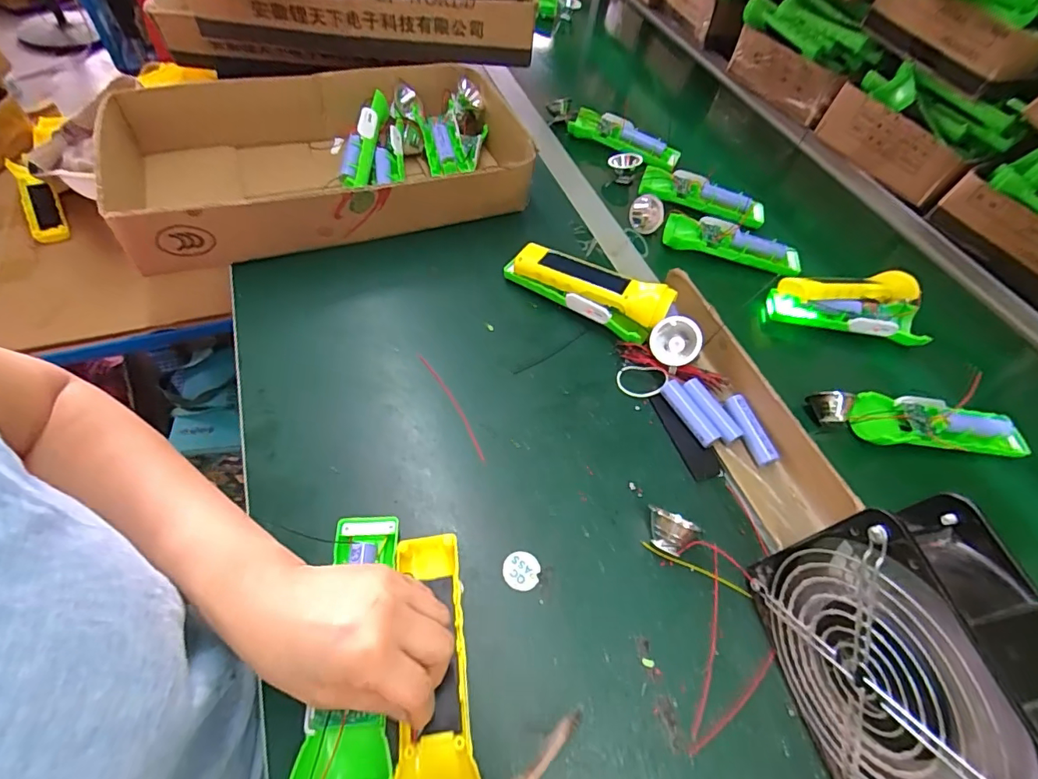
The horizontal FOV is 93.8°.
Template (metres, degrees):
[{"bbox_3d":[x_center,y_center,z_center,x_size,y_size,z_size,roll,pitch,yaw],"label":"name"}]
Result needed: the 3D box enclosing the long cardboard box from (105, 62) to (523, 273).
[{"bbox_3d":[-0.207,-0.259,0.549,0.415,0.088,0.238,-13,57,-15],"label":"long cardboard box"}]

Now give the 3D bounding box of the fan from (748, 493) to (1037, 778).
[{"bbox_3d":[0.215,0.158,0.271,0.065,0.149,0.146,-4,56,-9],"label":"fan"}]

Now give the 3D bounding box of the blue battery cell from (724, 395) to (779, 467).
[{"bbox_3d":[0.202,0.038,0.431,0.021,0.021,0.066,-7,56,-11],"label":"blue battery cell"}]

